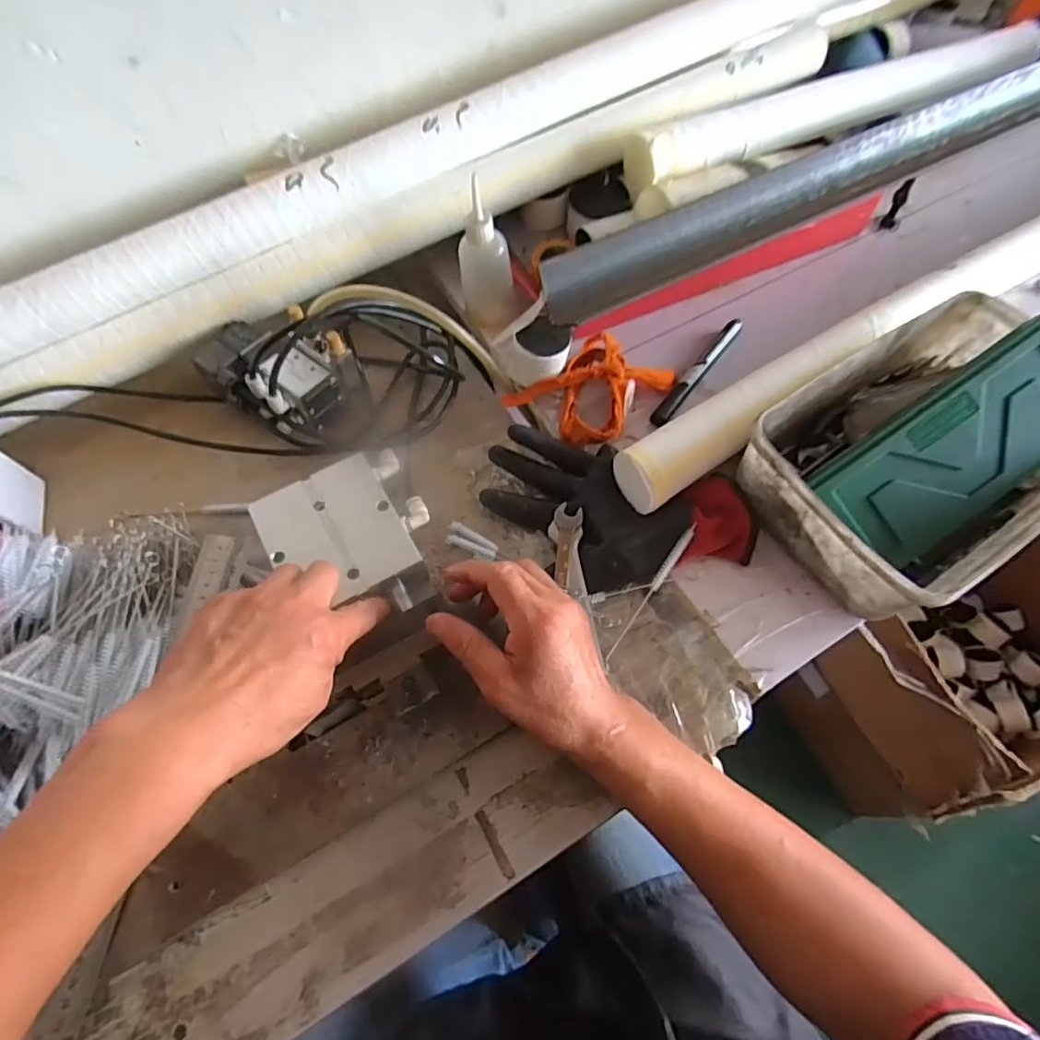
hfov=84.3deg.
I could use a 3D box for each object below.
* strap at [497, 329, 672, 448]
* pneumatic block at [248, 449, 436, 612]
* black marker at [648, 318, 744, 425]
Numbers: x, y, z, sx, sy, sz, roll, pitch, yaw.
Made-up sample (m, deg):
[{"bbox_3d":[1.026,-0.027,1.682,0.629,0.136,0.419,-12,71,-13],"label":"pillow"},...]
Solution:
[{"bbox_3d":[0.062,-0.119,0.504,0.106,0.027,0.118,37,69,17],"label":"strap"},{"bbox_3d":[-0.125,0.019,0.443,0.114,0.040,0.129,-28,67,-13],"label":"pneumatic block"},{"bbox_3d":[0.157,-0.132,0.514,0.017,0.014,0.139,34,68,16],"label":"black marker"}]

